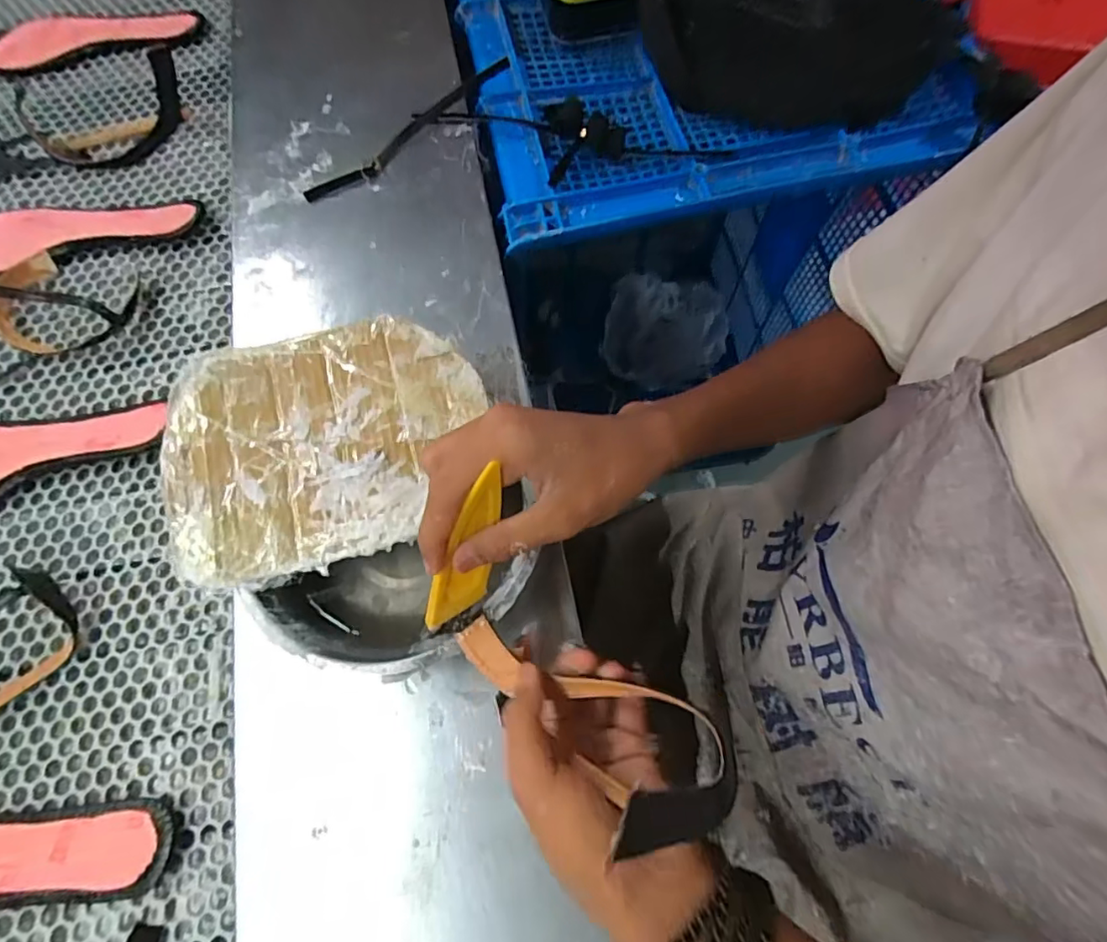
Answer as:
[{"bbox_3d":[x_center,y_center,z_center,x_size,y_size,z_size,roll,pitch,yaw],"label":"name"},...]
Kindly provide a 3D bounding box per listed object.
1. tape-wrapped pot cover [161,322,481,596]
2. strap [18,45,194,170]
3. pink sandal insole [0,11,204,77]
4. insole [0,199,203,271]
[{"bbox_3d":[-0.153,-0.021,0.381,0.208,0.012,0.164,-14,70,-4],"label":"tape-wrapped pot cover"},{"bbox_3d":[-0.492,-0.391,0.614,0.173,0.017,0.149,-23,71,-7],"label":"strap"},{"bbox_3d":[-0.539,-0.507,0.653,0.248,0.022,0.068,-11,70,-3],"label":"pink sandal insole"},{"bbox_3d":[-0.486,-0.240,0.557,0.265,0.024,0.076,-9,70,-2],"label":"insole"}]

